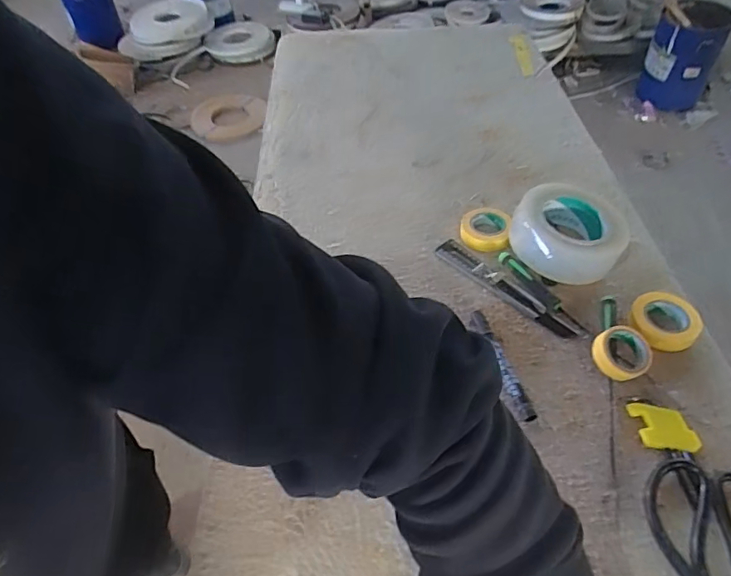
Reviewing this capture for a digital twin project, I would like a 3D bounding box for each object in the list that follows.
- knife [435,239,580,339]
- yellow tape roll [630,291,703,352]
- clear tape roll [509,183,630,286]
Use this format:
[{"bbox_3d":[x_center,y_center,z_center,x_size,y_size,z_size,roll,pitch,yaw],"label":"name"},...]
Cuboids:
[{"bbox_3d":[0.157,-0.001,0.601,0.029,0.010,0.187,-36,55,-24],"label":"knife"},{"bbox_3d":[0.318,0.035,0.553,0.064,0.020,0.064,-2,49,3],"label":"yellow tape roll"},{"bbox_3d":[0.234,-0.065,0.615,0.117,0.057,0.114,-2,49,3],"label":"clear tape roll"}]

